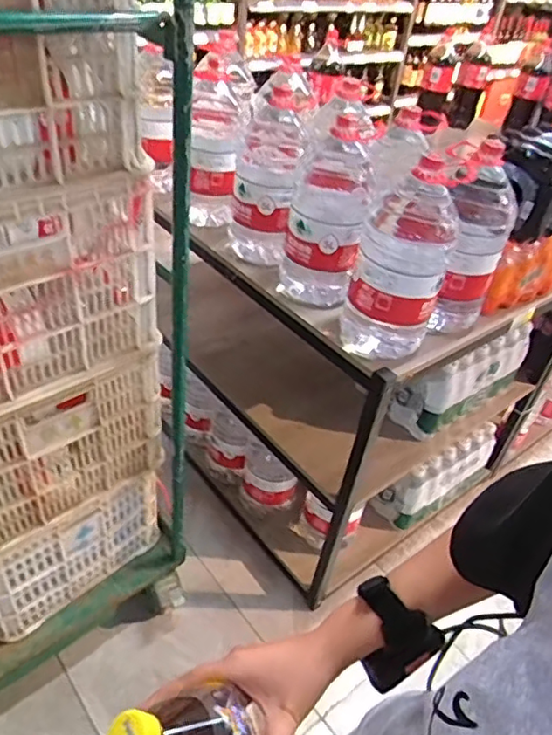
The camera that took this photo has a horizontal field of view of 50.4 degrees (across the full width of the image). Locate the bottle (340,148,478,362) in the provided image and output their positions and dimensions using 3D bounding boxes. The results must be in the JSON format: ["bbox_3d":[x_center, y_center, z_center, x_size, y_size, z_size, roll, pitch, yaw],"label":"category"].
[{"bbox_3d":[0.217,-0.188,1.008,0.157,0.321,0.169,14,39,8],"label":"bottle"}]

